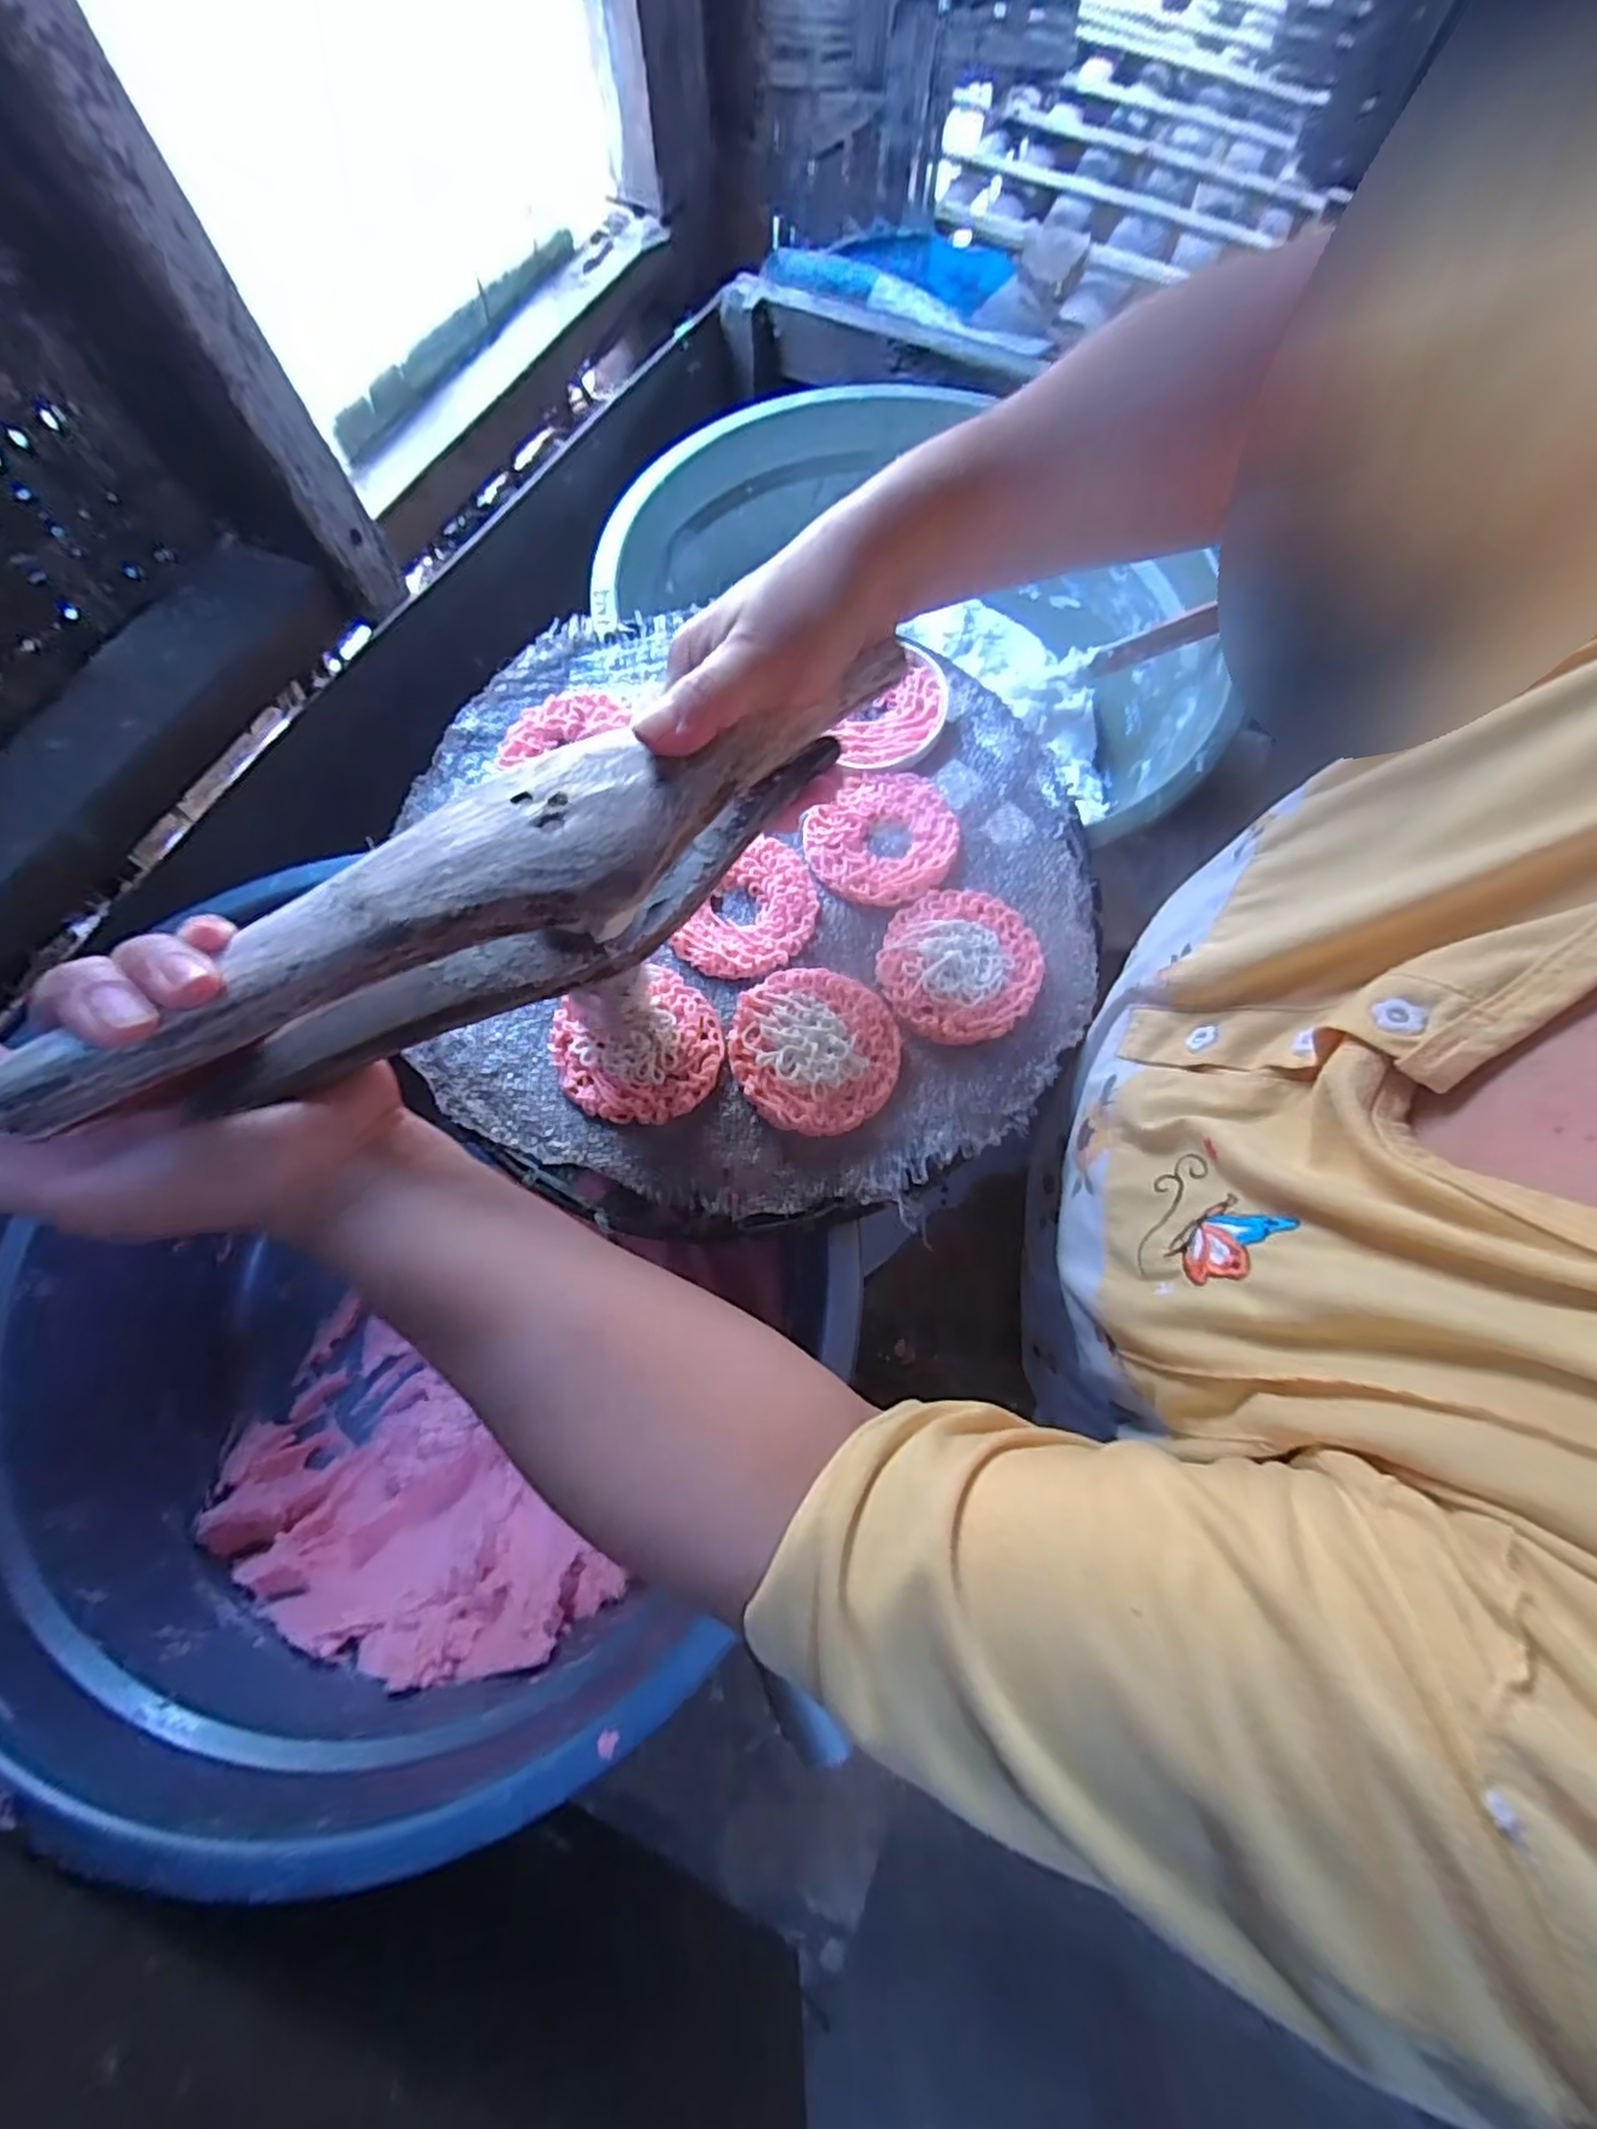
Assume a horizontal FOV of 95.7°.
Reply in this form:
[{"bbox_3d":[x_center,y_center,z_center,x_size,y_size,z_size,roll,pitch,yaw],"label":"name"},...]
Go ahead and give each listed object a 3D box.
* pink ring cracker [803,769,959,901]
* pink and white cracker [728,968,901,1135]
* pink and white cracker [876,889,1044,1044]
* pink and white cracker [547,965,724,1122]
[{"bbox_3d":[0.046,-0.122,0.380,0.074,0.007,0.081,1,71,-1],"label":"pink ring cracker"},{"bbox_3d":[0.008,-0.009,0.339,0.076,0.006,0.078,1,71,-1],"label":"pink and white cracker"},{"bbox_3d":[0.079,-0.049,0.355,0.075,0.011,0.077,1,71,-1],"label":"pink and white cracker"},{"bbox_3d":[-0.074,-0.009,0.334,0.075,0.011,0.072,1,71,-1],"label":"pink and white cracker"}]

